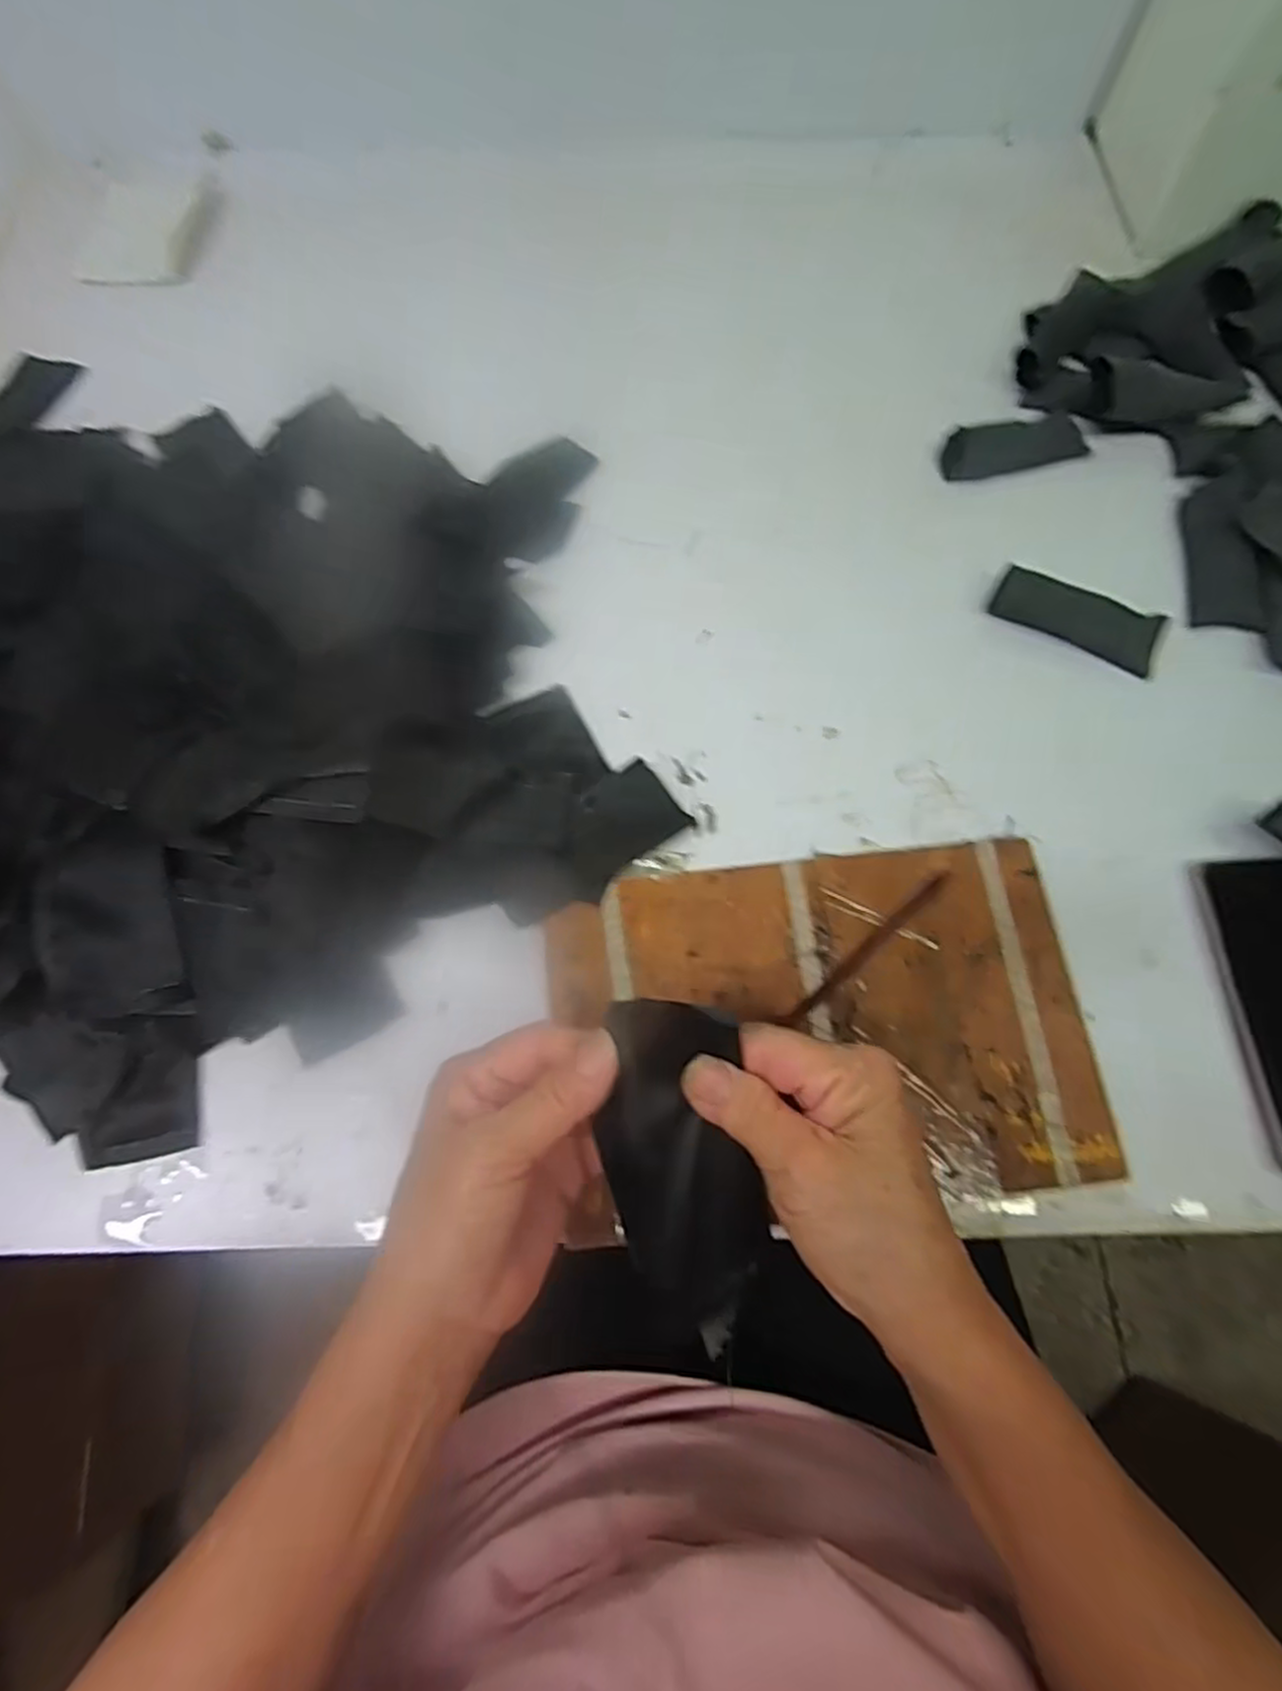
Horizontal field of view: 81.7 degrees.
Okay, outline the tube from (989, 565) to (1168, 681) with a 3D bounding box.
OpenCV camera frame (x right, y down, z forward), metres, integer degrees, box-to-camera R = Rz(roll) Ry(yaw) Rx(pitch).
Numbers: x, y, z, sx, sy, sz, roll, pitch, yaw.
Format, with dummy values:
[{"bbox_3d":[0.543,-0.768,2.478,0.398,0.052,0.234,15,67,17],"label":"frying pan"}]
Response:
[{"bbox_3d":[0.274,-0.143,0.464,0.100,0.006,0.040,26,71,10],"label":"tube"}]

